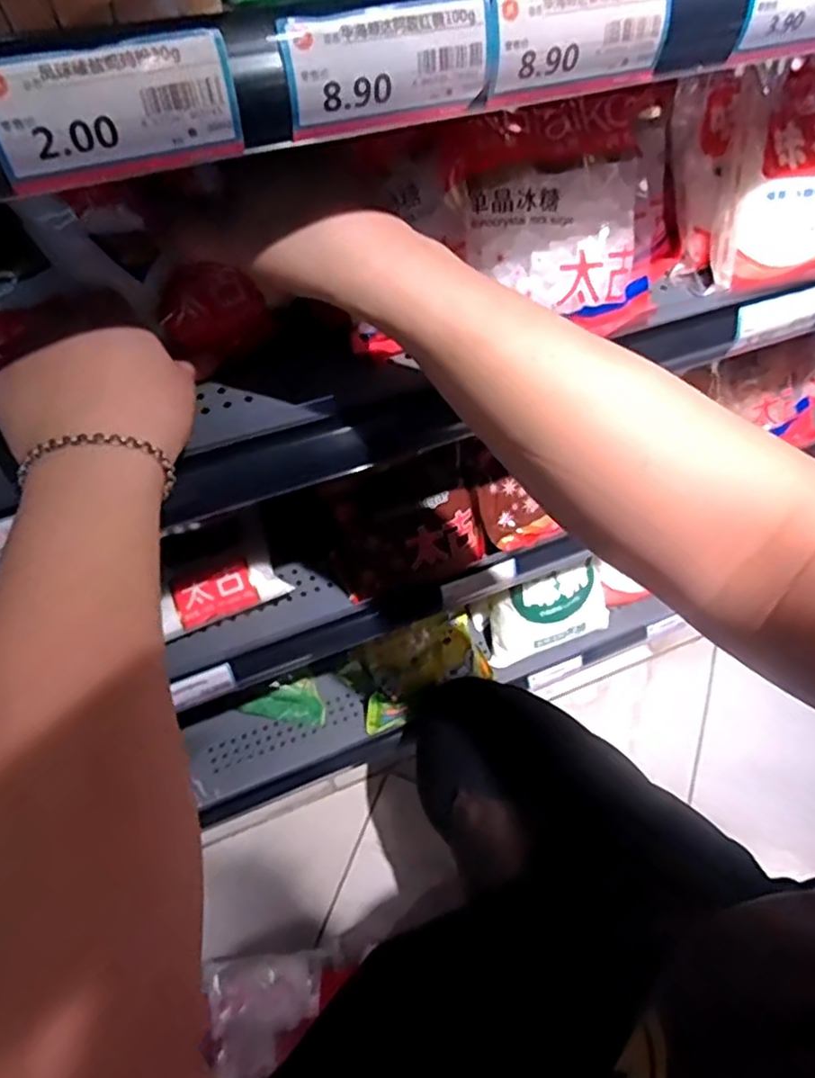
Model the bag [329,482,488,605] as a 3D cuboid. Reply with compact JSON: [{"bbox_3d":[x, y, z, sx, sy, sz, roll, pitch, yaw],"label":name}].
[{"bbox_3d":[0.004,0.004,0.599,0.135,0.078,0.056,-12,58,-12],"label":"bag"}]

